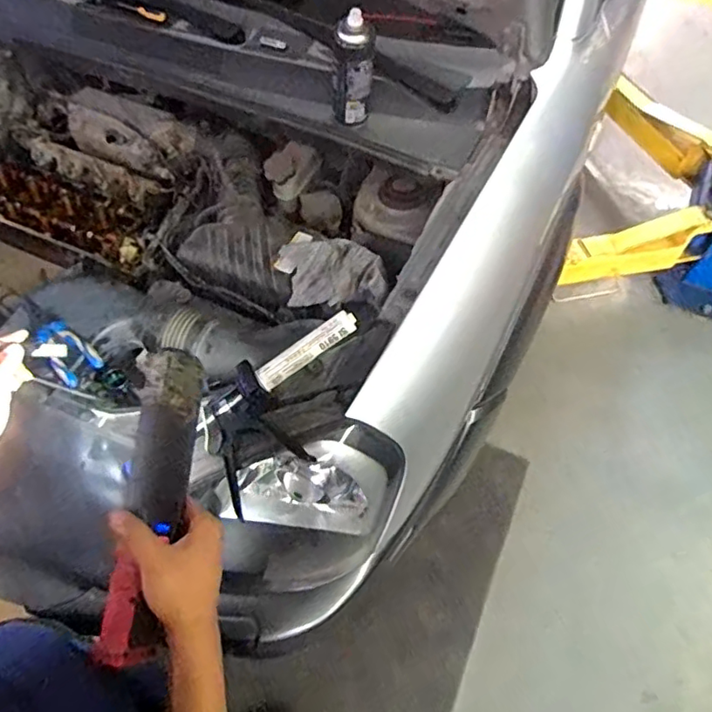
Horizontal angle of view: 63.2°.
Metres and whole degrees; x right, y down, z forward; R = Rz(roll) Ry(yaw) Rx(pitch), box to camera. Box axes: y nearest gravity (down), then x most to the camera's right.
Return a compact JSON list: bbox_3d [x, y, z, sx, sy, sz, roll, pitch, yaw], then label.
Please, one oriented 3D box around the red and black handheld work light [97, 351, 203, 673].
[{"bbox_3d":[-0.196,0.138,0.564,0.053,0.049,0.287,5,71,1],"label":"red and black handheld work light"}]

